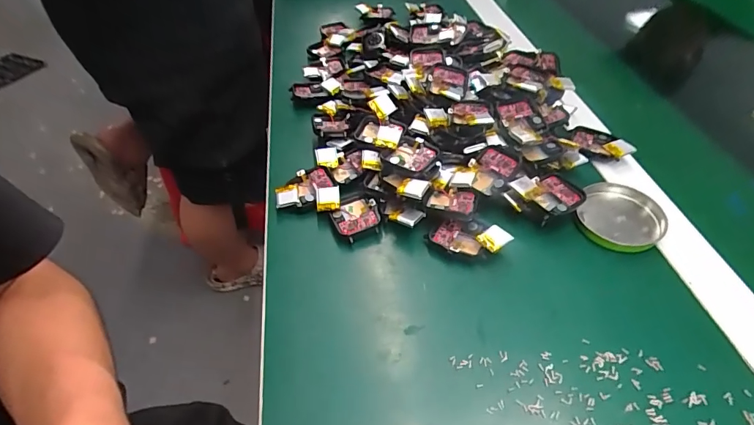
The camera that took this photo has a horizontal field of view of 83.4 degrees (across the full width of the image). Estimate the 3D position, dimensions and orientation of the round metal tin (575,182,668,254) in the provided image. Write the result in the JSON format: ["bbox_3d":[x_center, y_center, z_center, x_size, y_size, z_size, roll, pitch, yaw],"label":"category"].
[{"bbox_3d":[0.192,0.002,0.333,0.061,0.018,0.065,-1,48,1],"label":"round metal tin"}]

